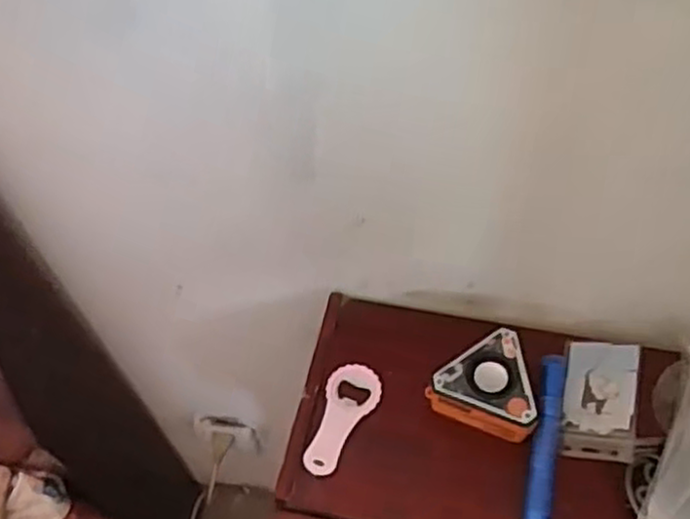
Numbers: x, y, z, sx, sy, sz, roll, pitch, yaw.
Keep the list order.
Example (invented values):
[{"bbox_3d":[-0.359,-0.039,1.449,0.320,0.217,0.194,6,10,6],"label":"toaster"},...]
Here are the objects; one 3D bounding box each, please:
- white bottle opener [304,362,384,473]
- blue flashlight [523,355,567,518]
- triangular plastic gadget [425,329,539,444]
[{"bbox_3d":[-0.003,0.136,0.617,0.045,0.012,0.101,16,58,15],"label":"white bottle opener"},{"bbox_3d":[0.164,0.147,0.589,0.022,0.017,0.155,11,56,12],"label":"blue flashlight"},{"bbox_3d":[0.111,0.109,0.607,0.083,0.033,0.090,-6,55,0],"label":"triangular plastic gadget"}]

